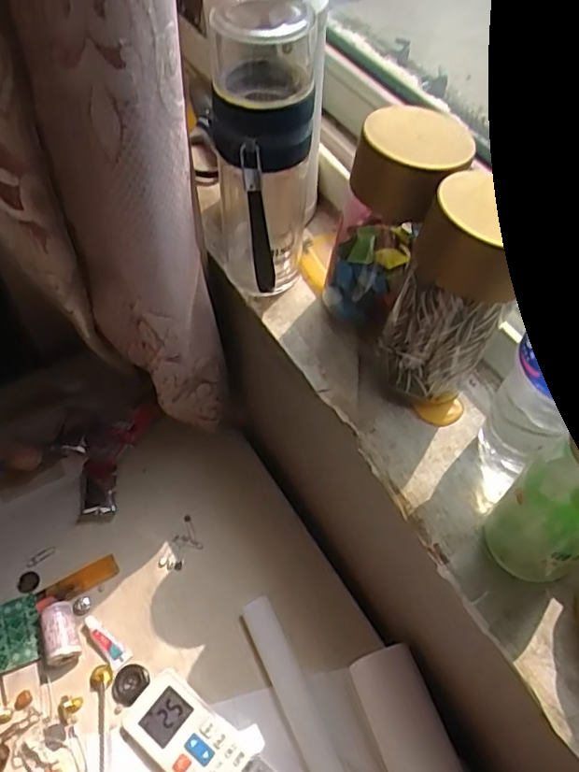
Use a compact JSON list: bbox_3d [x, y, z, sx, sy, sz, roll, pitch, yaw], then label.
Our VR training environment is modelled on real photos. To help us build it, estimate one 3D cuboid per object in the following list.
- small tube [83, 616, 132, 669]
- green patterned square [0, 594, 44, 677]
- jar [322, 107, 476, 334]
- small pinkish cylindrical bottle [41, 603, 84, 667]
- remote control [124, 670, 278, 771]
[{"bbox_3d":[-0.162,0.225,0.523,0.052,0.008,0.017,37,63,21],"label":"small tube"},{"bbox_3d":[-0.253,0.223,0.523,0.066,0.006,0.058,-17,70,-13],"label":"green patterned square"},{"bbox_3d":[0.071,-0.111,0.432,0.079,0.149,0.074,18,57,10],"label":"jar"},{"bbox_3d":[-0.200,0.214,0.518,0.028,0.026,0.047,-19,59,-14],"label":"small pinkish cylindrical bottle"},{"bbox_3d":[-0.062,0.298,0.472,0.150,0.016,0.054,33,61,19],"label":"remote control"}]

